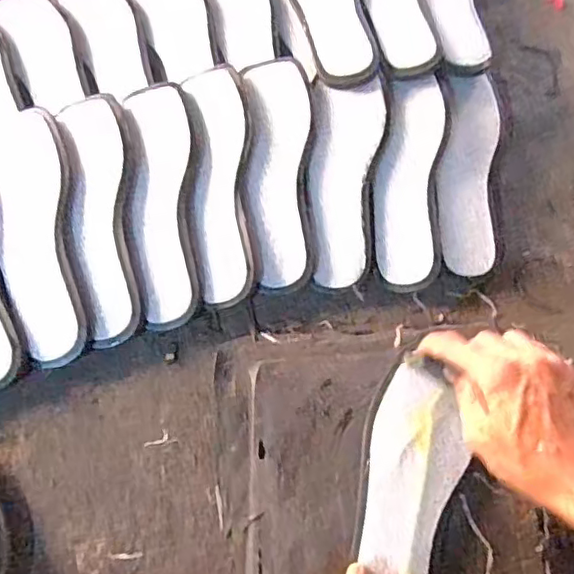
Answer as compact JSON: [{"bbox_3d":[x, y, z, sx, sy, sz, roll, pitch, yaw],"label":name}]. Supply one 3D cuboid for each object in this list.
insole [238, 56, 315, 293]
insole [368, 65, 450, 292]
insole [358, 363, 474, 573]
[{"bbox_3d":[-0.010,-0.123,0.610,0.071,0.022,0.250,1,68,-3],"label":"insole"},{"bbox_3d":[0.125,-0.115,0.619,0.070,0.022,0.236,4,76,14],"label":"insole"},{"bbox_3d":[0.101,0.175,0.484,0.073,0.017,0.219,12,65,3],"label":"insole"}]

